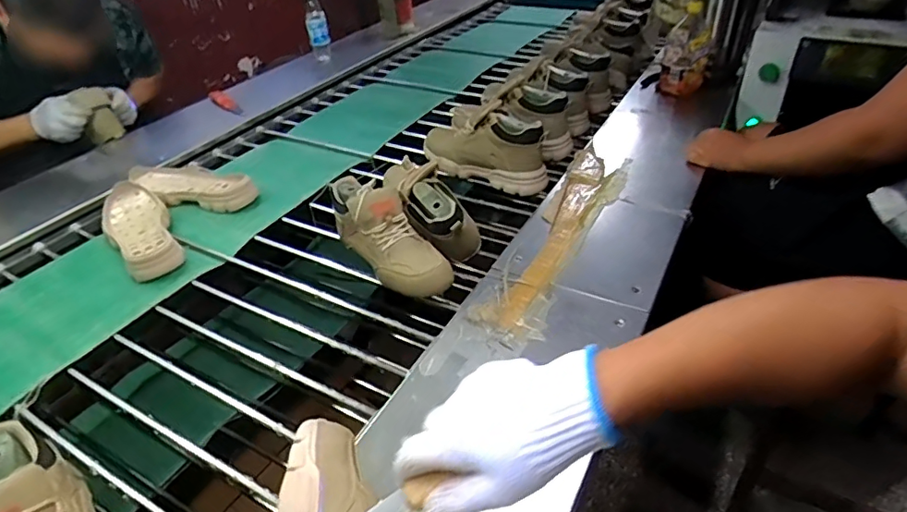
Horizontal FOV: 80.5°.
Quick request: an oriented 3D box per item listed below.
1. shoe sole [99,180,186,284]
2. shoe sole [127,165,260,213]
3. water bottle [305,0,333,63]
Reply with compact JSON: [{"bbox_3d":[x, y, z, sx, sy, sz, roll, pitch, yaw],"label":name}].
[{"bbox_3d":[-0.568,-0.055,0.971,0.110,0.062,0.273,-30,44,-27],"label":"shoe sole"},{"bbox_3d":[-0.539,-0.139,1.096,0.287,0.045,0.121,13,42,24],"label":"shoe sole"},{"bbox_3d":[-0.409,-0.693,1.607,0.061,0.202,0.067,-14,38,-9],"label":"water bottle"}]

